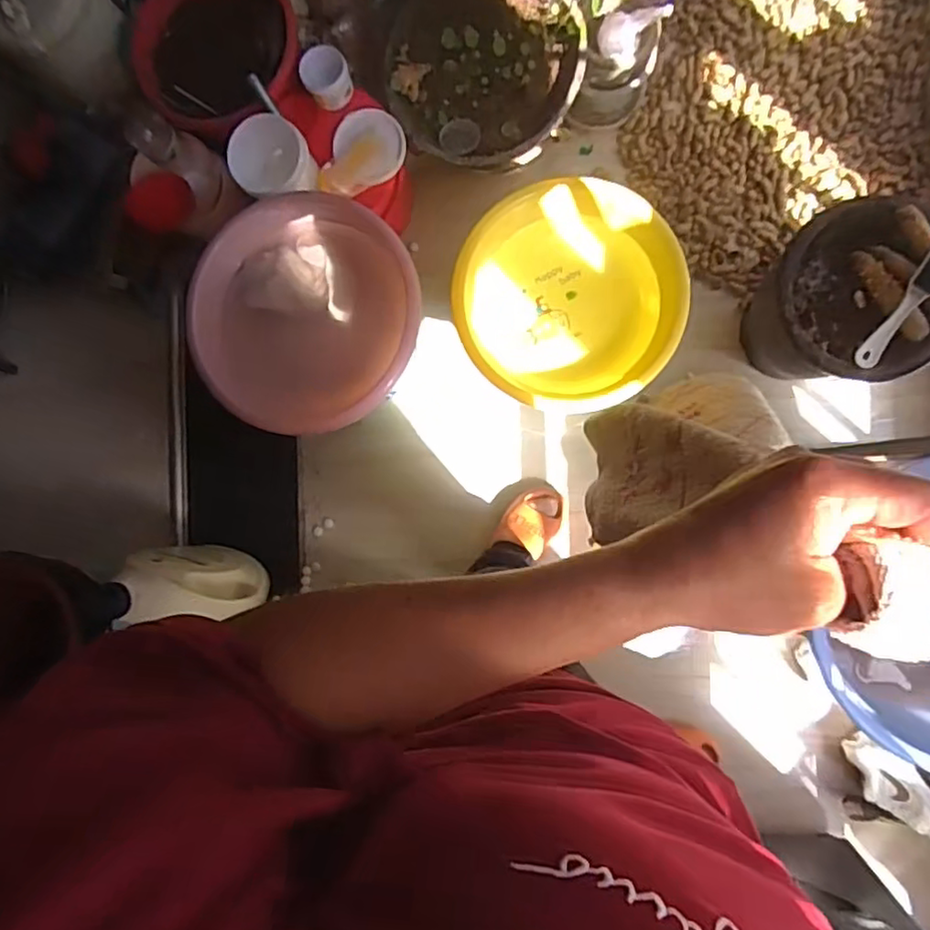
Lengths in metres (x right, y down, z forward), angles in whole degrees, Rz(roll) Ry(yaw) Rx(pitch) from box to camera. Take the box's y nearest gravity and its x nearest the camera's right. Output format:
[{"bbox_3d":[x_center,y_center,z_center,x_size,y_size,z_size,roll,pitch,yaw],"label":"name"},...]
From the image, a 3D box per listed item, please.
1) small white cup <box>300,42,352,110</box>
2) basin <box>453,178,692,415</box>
[{"bbox_3d":[-0.232,-0.653,1.063,0.076,0.060,0.073,0,90,6],"label":"small white cup"},{"bbox_3d":[0.162,-0.268,0.997,0.333,0.111,0.308,-1,90,6],"label":"basin"}]

